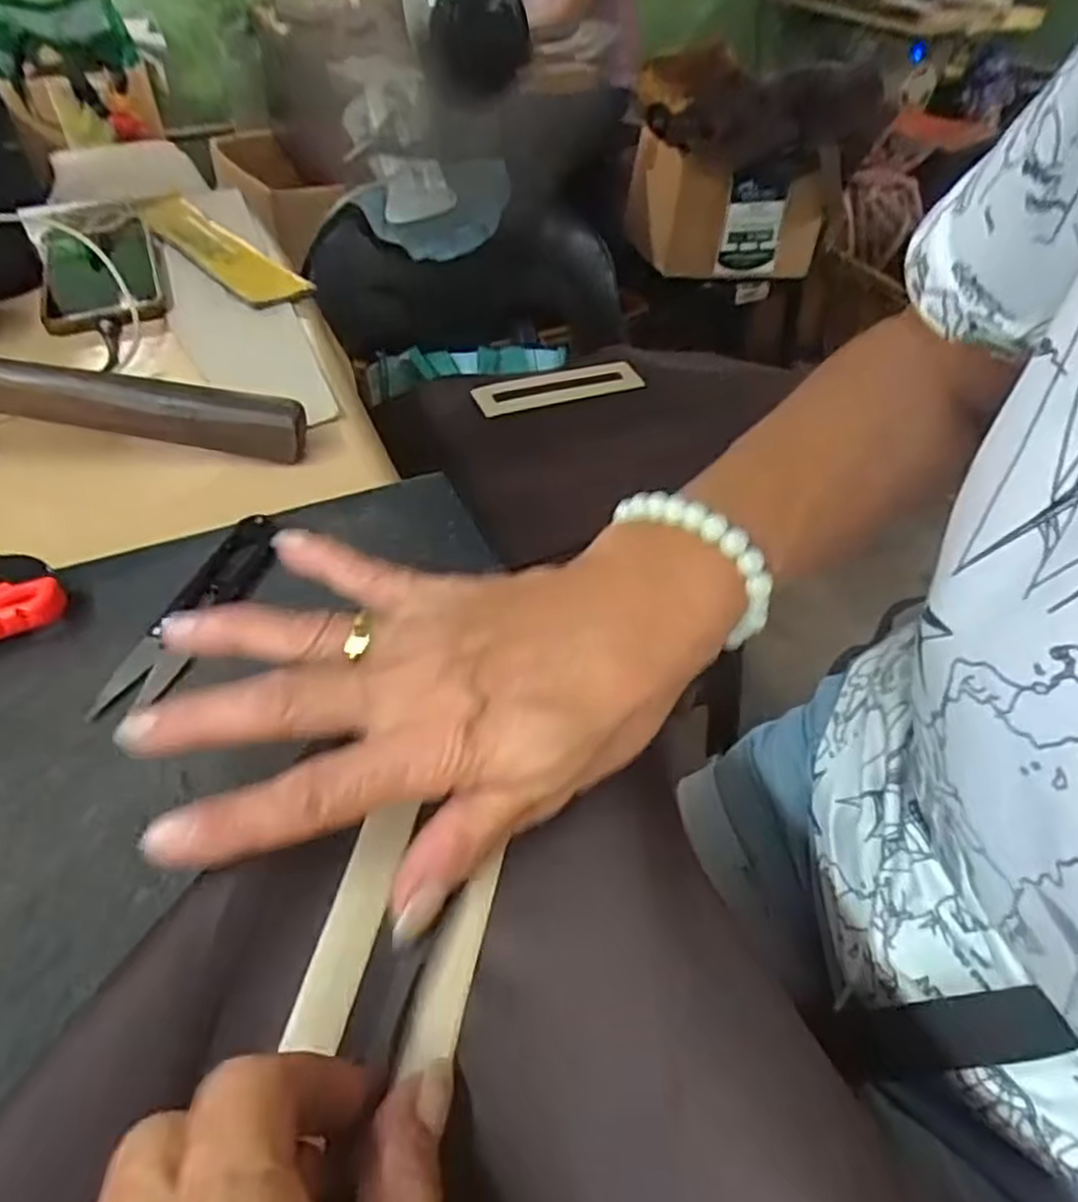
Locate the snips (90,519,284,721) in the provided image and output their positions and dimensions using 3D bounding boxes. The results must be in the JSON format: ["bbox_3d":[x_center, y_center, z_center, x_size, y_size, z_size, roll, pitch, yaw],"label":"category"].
[{"bbox_3d":[-0.125,0.002,0.284,0.027,0.009,0.098,13,45,12],"label":"snips"}]

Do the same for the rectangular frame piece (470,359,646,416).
[{"bbox_3d":[0.019,-0.197,0.702,0.162,0.006,0.041,-17,60,-20],"label":"rectangular frame piece"}]

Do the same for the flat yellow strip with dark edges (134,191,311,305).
[{"bbox_3d":[-0.254,-0.276,0.600,0.044,0.008,0.244,-36,56,-21],"label":"flat yellow strip with dark edges"}]

